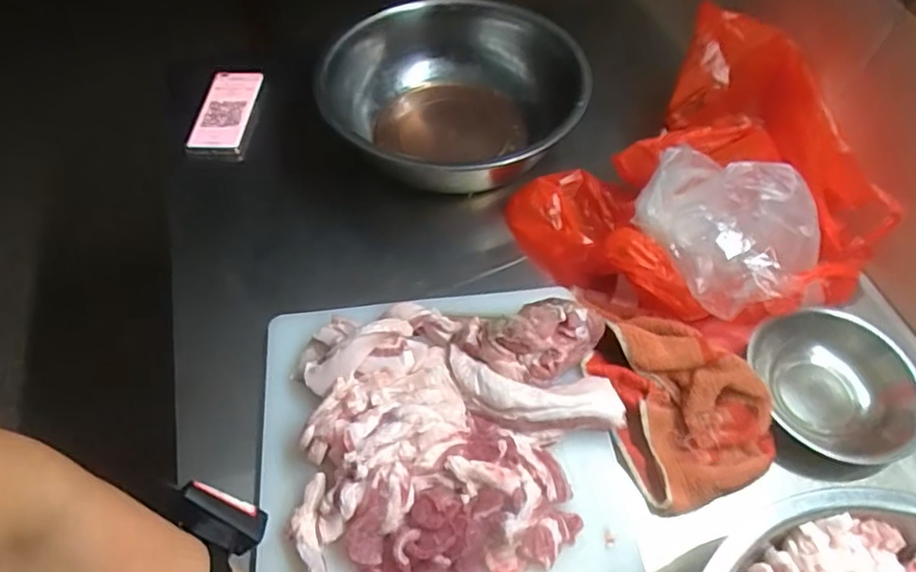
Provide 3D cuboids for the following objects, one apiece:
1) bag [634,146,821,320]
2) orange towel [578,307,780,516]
[{"bbox_3d":[0.267,-0.057,0.590,0.175,0.098,0.111,37,64,21],"label":"bag"},{"bbox_3d":[0.210,0.113,0.584,0.132,0.078,0.188,-19,59,-13],"label":"orange towel"}]

